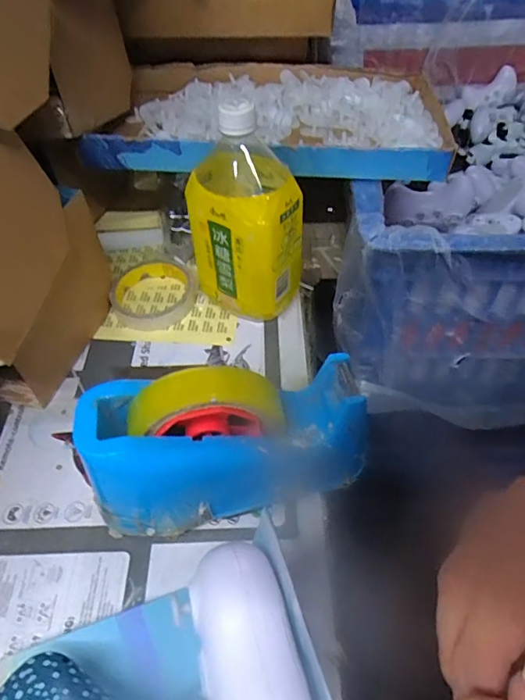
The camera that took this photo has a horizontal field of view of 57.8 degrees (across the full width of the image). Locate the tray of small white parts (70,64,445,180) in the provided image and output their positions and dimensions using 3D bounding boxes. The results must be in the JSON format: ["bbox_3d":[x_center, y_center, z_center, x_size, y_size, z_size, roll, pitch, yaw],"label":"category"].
[{"bbox_3d":[0.011,-0.257,0.521,0.354,0.039,0.205,2,51,2],"label":"tray of small white parts"}]

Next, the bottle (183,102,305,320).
[{"bbox_3d":[-0.017,-0.122,0.444,0.098,0.199,0.096,-7,50,-4],"label":"bottle"}]

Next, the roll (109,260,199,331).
[{"bbox_3d":[-0.115,-0.060,0.503,0.091,0.022,0.081,-3,50,-1],"label":"roll"}]

